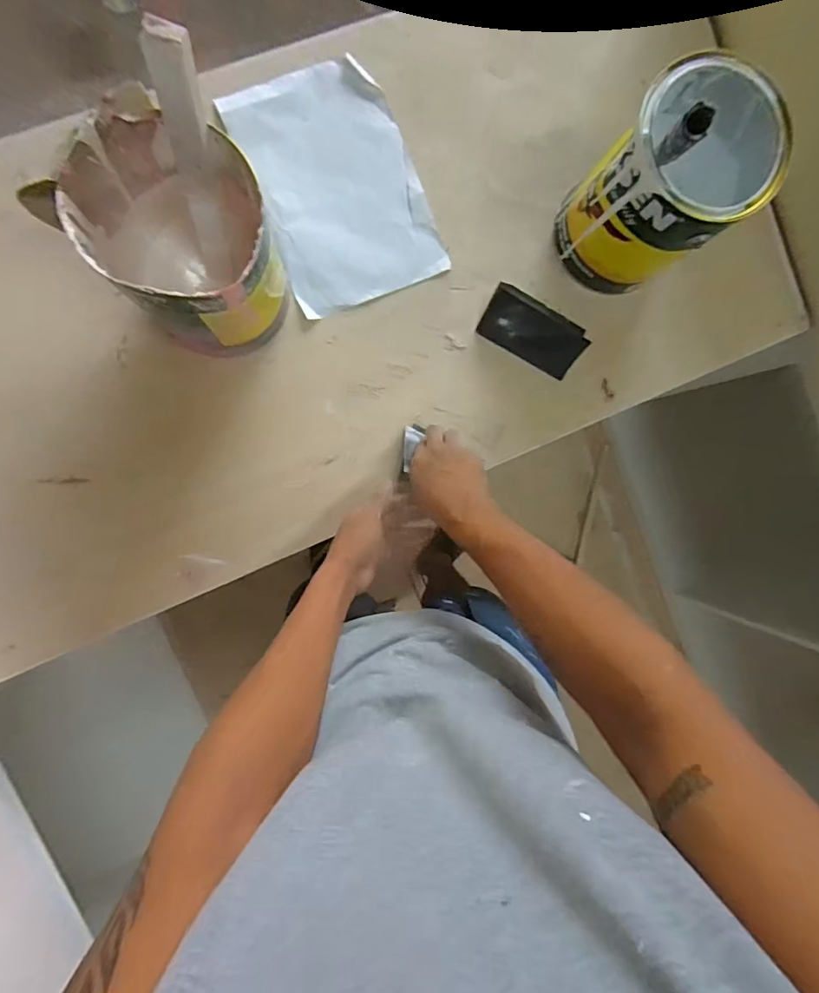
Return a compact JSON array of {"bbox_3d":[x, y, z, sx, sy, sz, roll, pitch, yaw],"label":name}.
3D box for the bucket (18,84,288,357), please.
[{"bbox_3d":[-0.225,-0.258,0.524,0.180,0.204,0.159,44,88,-8],"label":"bucket"}]

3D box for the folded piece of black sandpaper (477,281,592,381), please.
[{"bbox_3d":[0.170,-0.226,0.660,0.137,0.036,0.078,28,91,-8],"label":"folded piece of black sandpaper"}]

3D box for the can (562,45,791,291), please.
[{"bbox_3d":[0.294,-0.363,0.587,0.158,0.200,0.181,39,89,-8],"label":"can"}]

